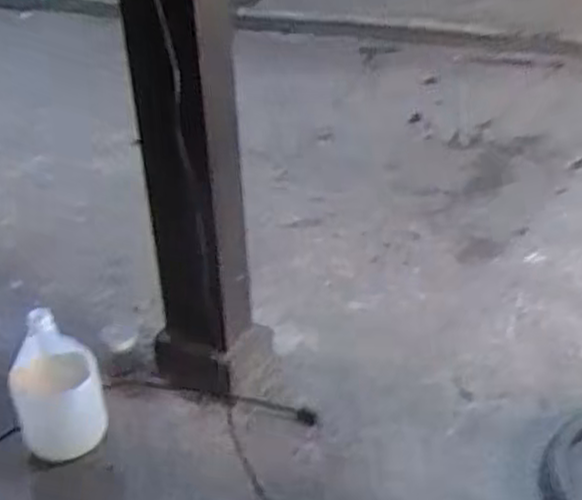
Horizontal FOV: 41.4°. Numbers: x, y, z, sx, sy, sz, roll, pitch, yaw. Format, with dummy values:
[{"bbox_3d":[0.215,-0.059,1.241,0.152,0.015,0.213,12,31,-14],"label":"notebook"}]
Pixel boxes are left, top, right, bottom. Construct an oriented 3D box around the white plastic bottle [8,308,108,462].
[{"bbox_3d":[-0.473,0.259,1.532,0.173,0.276,0.155,-14,33,-18],"label":"white plastic bottle"}]

